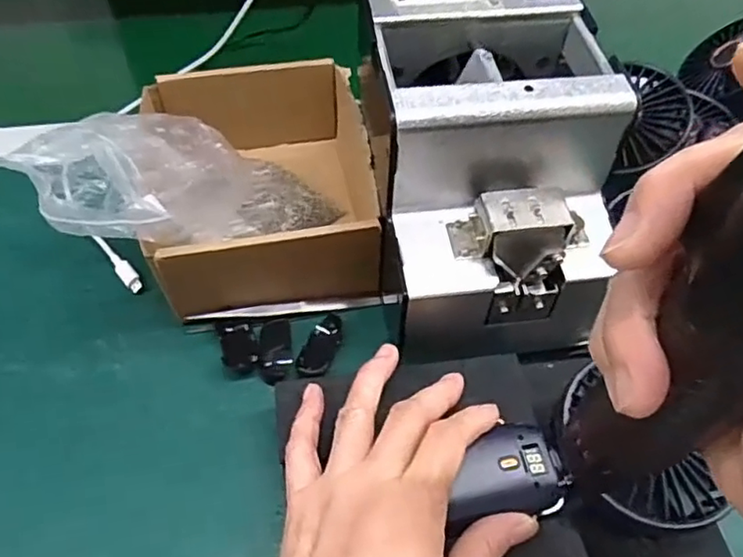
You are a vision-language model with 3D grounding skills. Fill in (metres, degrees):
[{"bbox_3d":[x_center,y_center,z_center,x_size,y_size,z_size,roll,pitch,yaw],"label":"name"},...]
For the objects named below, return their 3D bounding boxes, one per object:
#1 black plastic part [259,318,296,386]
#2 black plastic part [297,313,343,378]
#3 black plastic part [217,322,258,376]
[{"bbox_3d":[-0.058,0.044,0.382,0.020,0.008,0.041,-6,51,-6],"label":"black plastic part"},{"bbox_3d":[-0.030,0.041,0.382,0.019,0.006,0.044,18,52,13],"label":"black plastic part"},{"bbox_3d":[-0.081,0.042,0.382,0.020,0.009,0.033,-12,51,-11],"label":"black plastic part"}]

